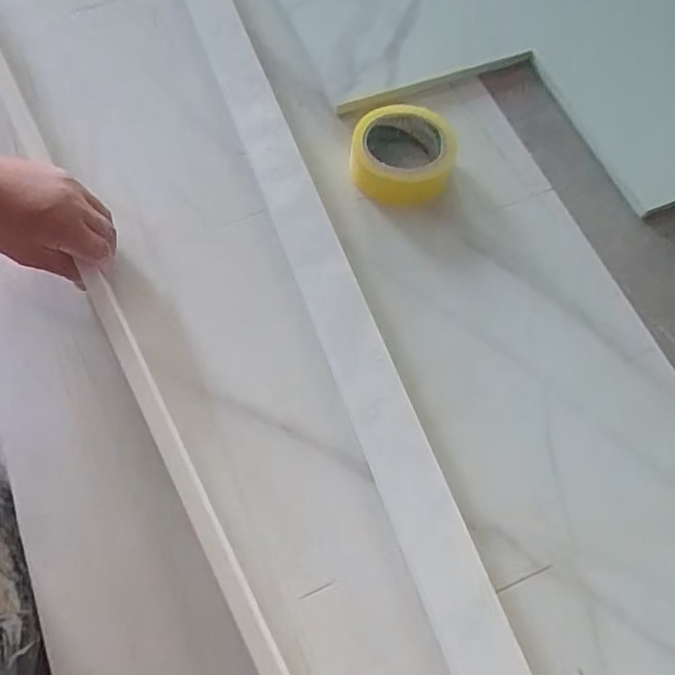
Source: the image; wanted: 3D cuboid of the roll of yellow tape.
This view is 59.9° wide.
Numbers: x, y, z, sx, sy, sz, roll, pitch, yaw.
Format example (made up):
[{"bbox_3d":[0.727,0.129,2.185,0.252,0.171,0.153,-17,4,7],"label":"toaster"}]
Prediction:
[{"bbox_3d":[0.064,-0.183,0.595,0.107,0.047,0.093,5,65,1],"label":"roll of yellow tape"}]

